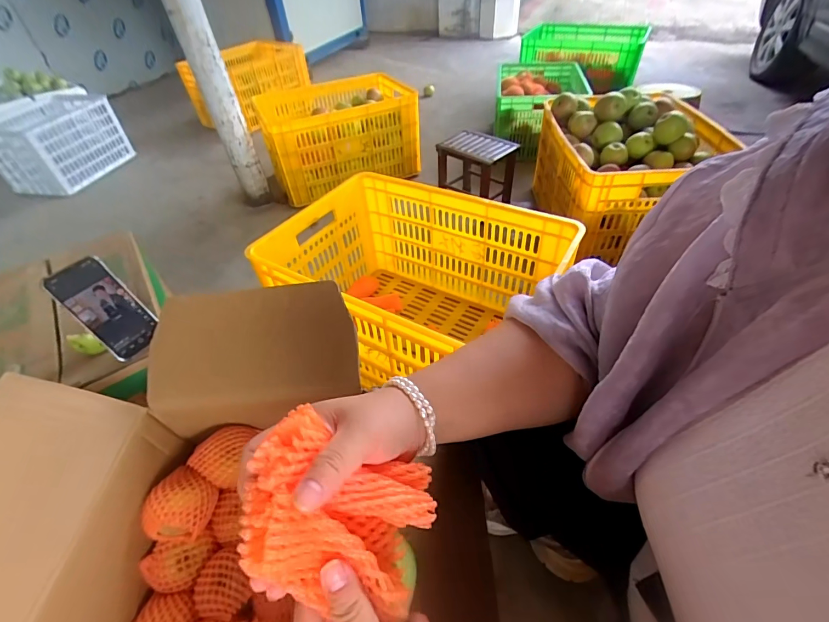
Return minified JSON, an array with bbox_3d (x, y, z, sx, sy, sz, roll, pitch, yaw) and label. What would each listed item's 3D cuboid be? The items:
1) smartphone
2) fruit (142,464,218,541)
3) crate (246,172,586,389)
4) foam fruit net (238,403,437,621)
[{"bbox_3d":[-0.443,-0.004,0.562,0.008,0.145,0.074,-6,34,50],"label":"smartphone"},{"bbox_3d":[-0.300,0.255,0.503,0.067,0.067,0.078,15,48,19],"label":"fruit"},{"bbox_3d":[0.007,-0.038,0.912,0.578,0.312,0.427,22,50,25],"label":"crate"},{"bbox_3d":[-0.050,0.123,0.242,0.114,0.065,0.094,34,48,-22],"label":"foam fruit net"}]

